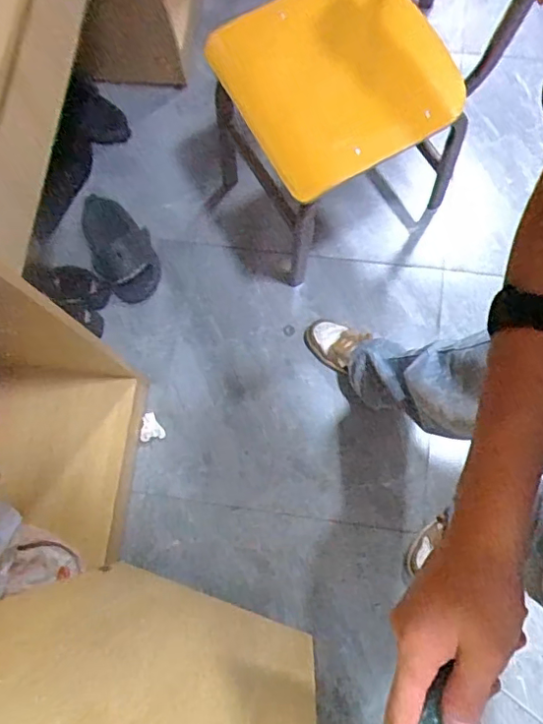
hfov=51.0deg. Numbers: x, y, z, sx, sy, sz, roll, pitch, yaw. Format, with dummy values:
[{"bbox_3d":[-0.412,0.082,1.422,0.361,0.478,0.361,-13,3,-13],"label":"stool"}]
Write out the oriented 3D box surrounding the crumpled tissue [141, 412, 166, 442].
[{"bbox_3d":[-0.263,0.140,1.251,0.050,0.020,0.063,-13,76,-1],"label":"crumpled tissue"}]

